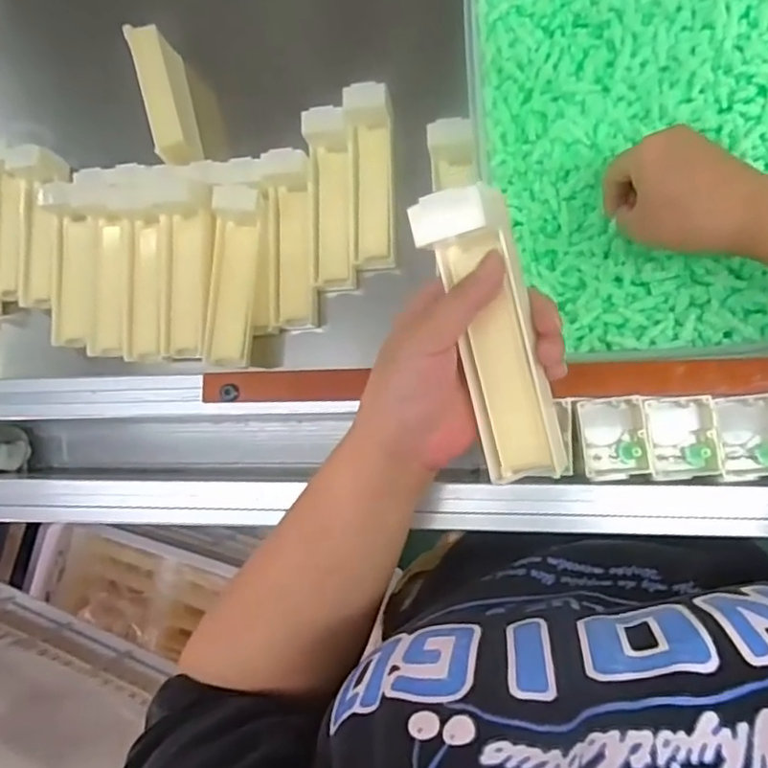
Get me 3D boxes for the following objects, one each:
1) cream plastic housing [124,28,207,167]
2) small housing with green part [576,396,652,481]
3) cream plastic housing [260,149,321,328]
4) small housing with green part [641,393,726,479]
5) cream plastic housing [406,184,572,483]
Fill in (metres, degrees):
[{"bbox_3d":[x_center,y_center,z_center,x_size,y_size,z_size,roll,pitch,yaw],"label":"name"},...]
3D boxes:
[{"bbox_3d":[-0.189,-0.247,0.558,0.028,0.048,0.122,-14,83,7],"label":"cream plastic housing"},{"bbox_3d":[0.132,0.031,0.366,0.036,0.016,0.046,-7,84,8],"label":"small housing with green part"},{"bbox_3d":[-0.076,-0.120,0.529,0.040,0.033,0.142,-3,85,9],"label":"cream plastic housing"},{"bbox_3d":[0.169,0.030,0.361,0.041,0.025,0.046,-6,84,8],"label":"small housing with green part"},{"bbox_3d":[0.054,-0.021,0.311,0.042,0.033,0.148,-17,107,7],"label":"cream plastic housing"}]

